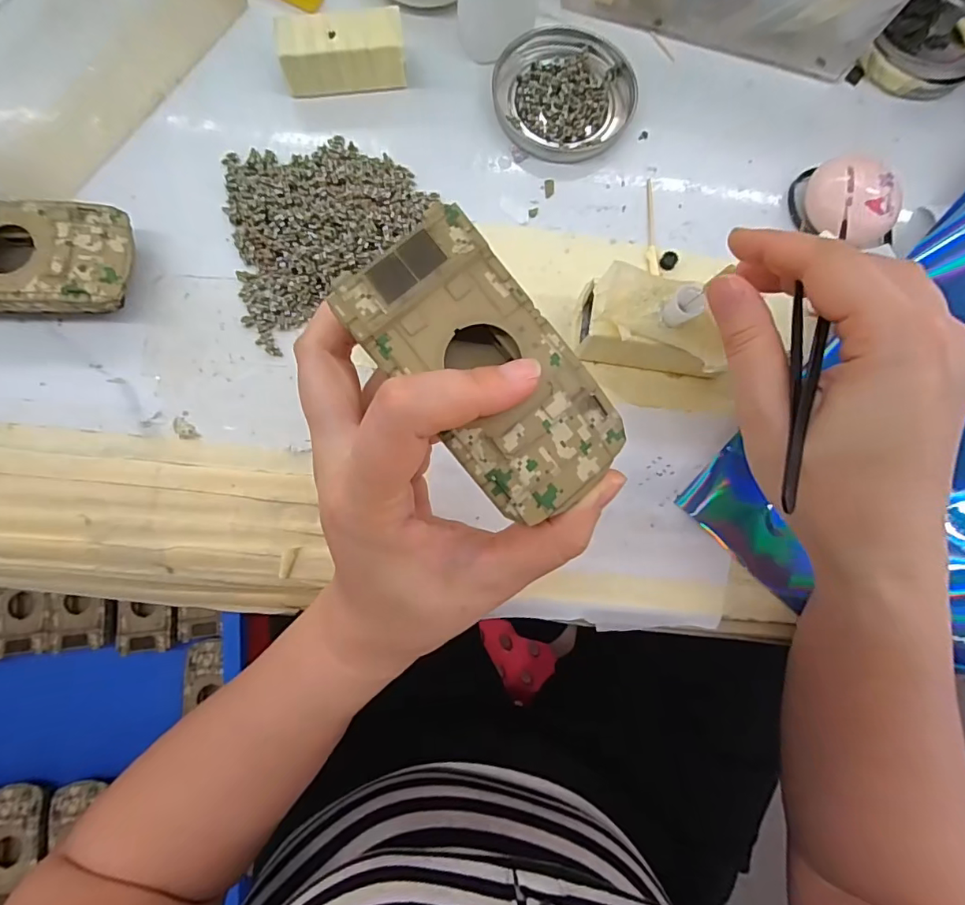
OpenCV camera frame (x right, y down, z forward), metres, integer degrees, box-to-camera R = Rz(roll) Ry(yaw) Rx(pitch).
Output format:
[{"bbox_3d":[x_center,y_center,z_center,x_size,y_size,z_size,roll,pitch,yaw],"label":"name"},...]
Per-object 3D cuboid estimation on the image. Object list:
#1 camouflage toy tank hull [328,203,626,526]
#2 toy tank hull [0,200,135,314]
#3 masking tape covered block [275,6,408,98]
[{"bbox_3d":[0.001,-0.026,0.166,0.049,0.023,0.096,-38,96,-7],"label":"camouflage toy tank hull"},{"bbox_3d":[-0.216,-0.091,0.241,0.093,0.025,0.052,0,80,-3],"label":"toy tank hull"},{"bbox_3d":[-0.074,-0.214,0.268,0.063,0.023,0.032,-8,80,-4],"label":"masking tape covered block"}]

